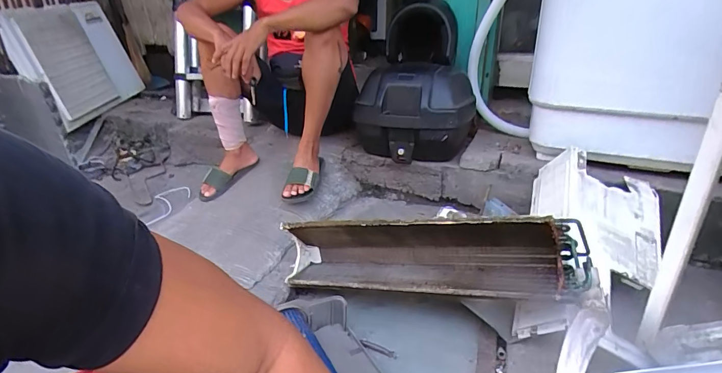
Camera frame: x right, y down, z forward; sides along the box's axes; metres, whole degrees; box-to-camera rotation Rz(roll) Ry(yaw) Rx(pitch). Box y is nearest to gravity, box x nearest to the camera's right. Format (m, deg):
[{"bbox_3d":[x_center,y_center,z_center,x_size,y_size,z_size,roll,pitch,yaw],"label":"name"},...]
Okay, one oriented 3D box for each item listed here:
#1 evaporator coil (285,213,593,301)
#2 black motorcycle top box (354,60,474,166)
[{"bbox_3d":[0.114,0.140,0.897,0.694,0.171,0.143,-3,20,26],"label":"evaporator coil"},{"bbox_3d":[0.190,-0.274,1.437,0.393,0.288,0.459,8,25,17],"label":"black motorcycle top box"}]

